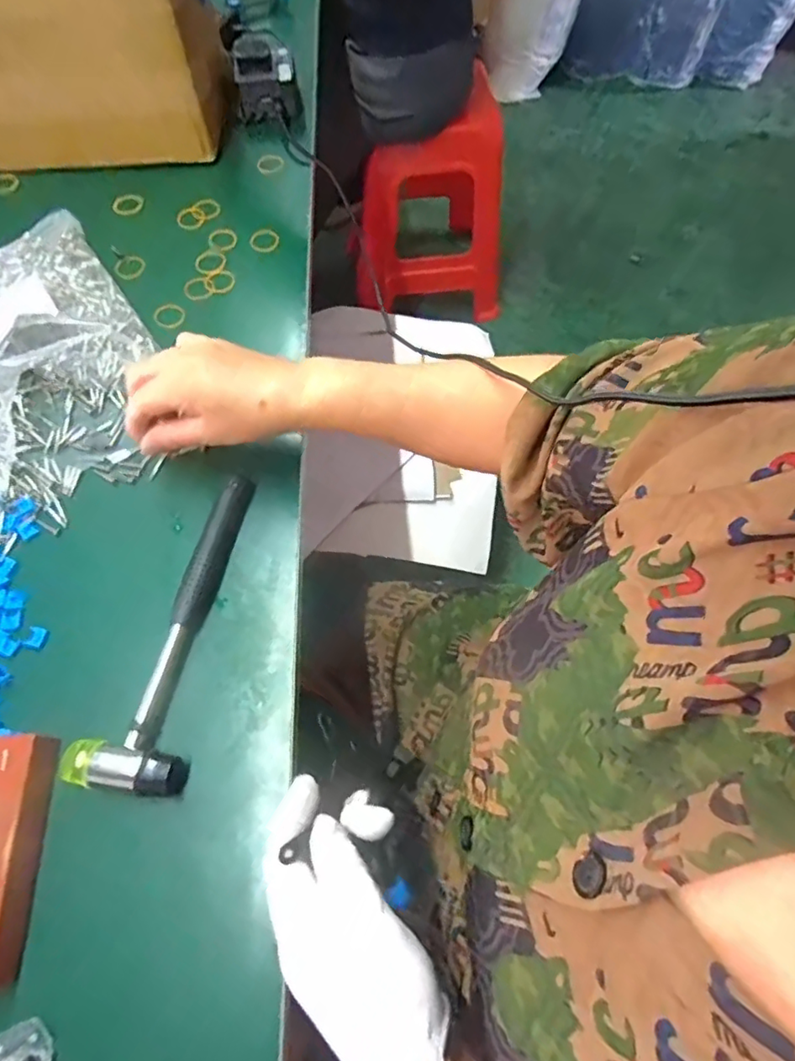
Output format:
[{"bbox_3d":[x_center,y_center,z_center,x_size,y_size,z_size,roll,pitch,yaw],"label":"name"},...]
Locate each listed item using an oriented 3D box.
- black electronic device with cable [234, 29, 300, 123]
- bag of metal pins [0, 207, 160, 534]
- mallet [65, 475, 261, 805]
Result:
[{"bbox_3d":[-0.162,-0.555,0.691,0.077,0.059,0.069,-7,64,-3],"label":"black electronic device with cable"},{"bbox_3d":[-0.346,-0.165,0.515,0.215,0.045,0.340,-32,68,-15],"label":"bag of metal pins"},{"bbox_3d":[-0.166,0.063,0.421,0.076,0.021,0.240,8,64,4],"label":"mallet"}]

